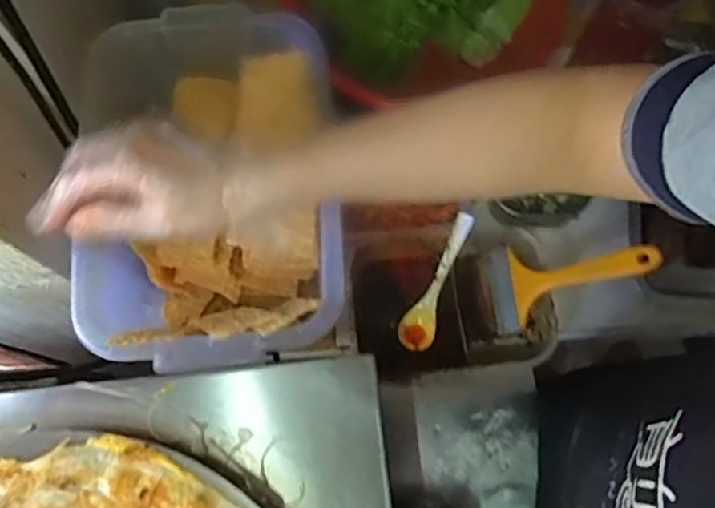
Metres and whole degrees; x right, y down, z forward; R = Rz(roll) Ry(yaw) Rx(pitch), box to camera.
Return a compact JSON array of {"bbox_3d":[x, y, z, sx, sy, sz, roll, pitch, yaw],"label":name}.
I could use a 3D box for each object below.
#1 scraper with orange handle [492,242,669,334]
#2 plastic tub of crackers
[{"bbox_3d":[0.204,0.024,0.592,0.155,0.025,0.082,-15,67,39],"label":"scraper with orange handle"},{"bbox_3d":[-0.131,-0.047,0.602,0.241,0.165,0.326,3,72,0],"label":"plastic tub of crackers"}]

